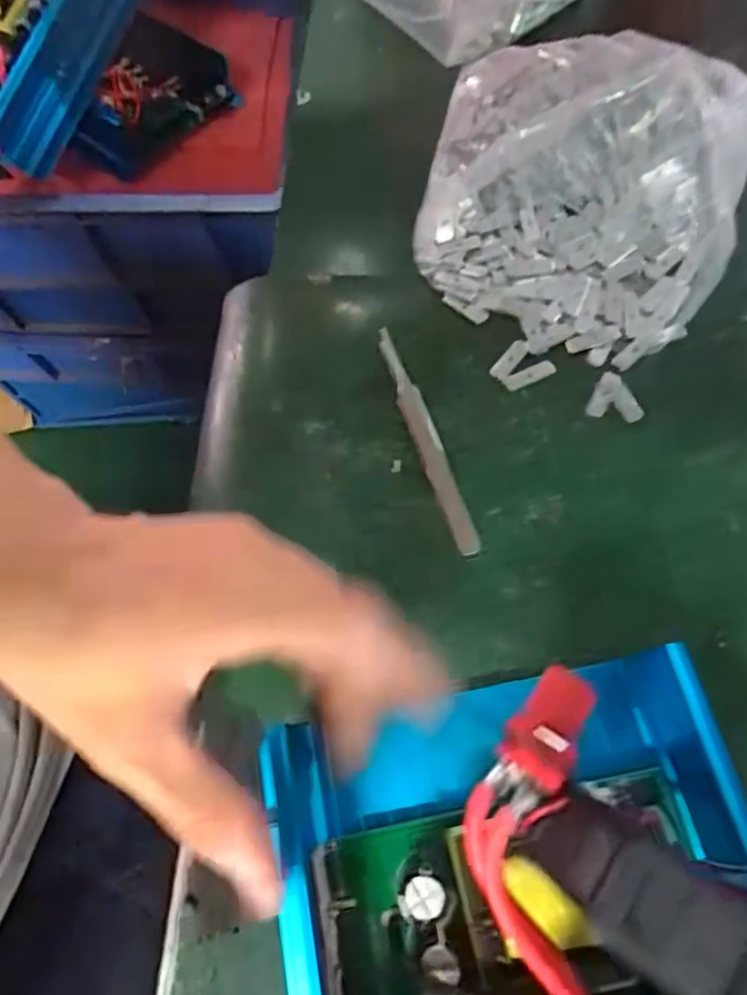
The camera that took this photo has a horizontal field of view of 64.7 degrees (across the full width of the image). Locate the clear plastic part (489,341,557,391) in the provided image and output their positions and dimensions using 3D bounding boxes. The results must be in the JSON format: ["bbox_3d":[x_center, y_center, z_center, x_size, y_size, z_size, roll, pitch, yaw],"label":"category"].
[{"bbox_3d":[0.074,-0.064,0.292,0.024,0.004,0.026,41,75,15],"label":"clear plastic part"}]

